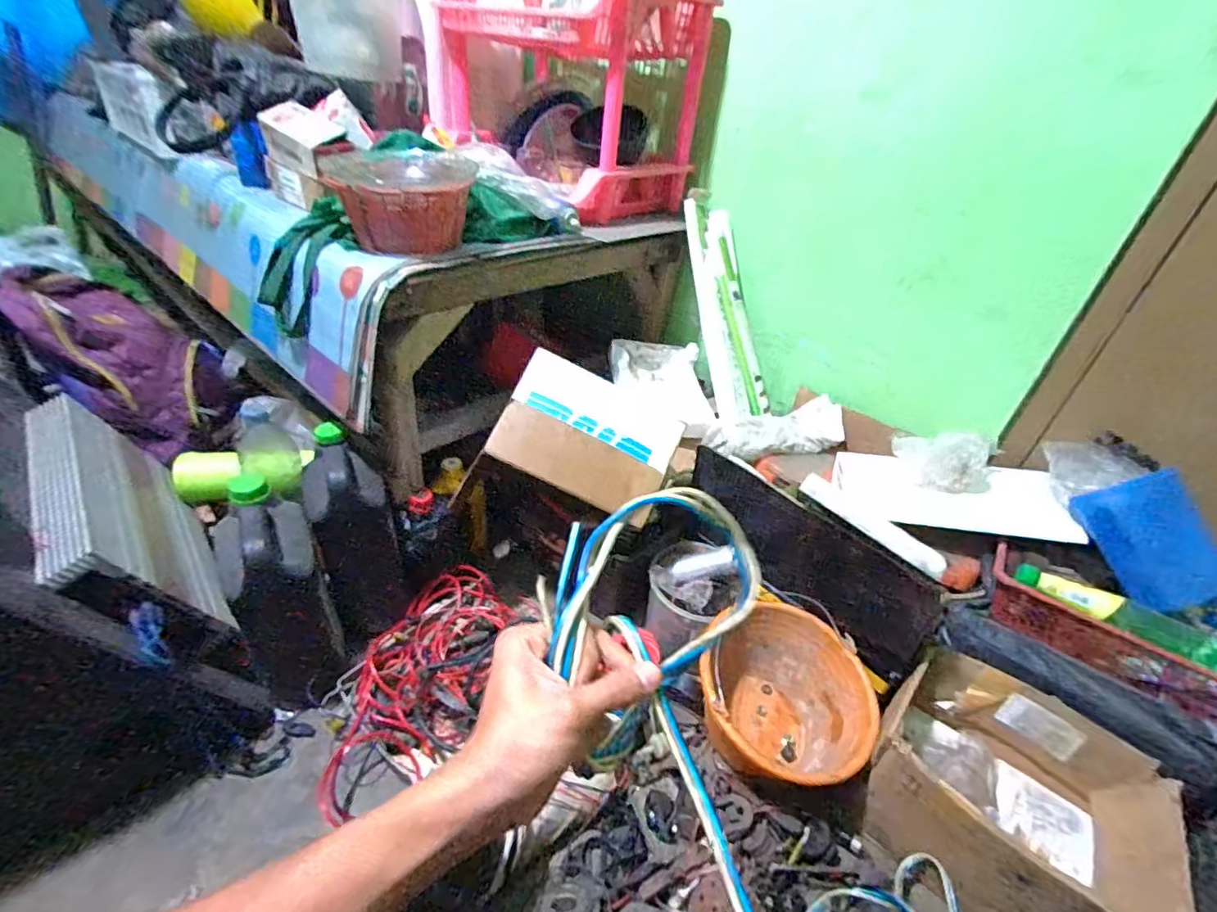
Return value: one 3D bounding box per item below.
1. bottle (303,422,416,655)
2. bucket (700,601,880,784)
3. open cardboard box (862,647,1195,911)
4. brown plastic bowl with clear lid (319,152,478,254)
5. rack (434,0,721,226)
[{"bbox_3d":[-0.411,0.130,0.874,0.114,0.350,0.113,-16,16,-29],"label":"bottle"},{"bbox_3d":[0.257,0.370,0.817,0.234,0.181,0.245,5,36,-3],"label":"bucket"},{"bbox_3d":[0.517,0.447,0.709,0.295,0.171,0.244,29,41,28],"label":"open cardboard box"},{"bbox_3d":[-0.290,-0.367,0.774,0.175,0.104,0.183,2,36,-7],"label":"brown plastic bowl with clear lid"},{"bbox_3d":[-0.088,-0.713,1.056,0.470,0.333,0.332,30,42,29],"label":"rack"}]

